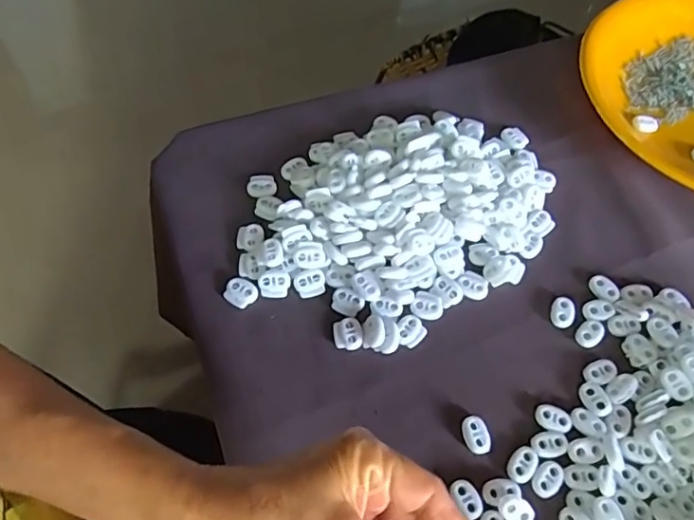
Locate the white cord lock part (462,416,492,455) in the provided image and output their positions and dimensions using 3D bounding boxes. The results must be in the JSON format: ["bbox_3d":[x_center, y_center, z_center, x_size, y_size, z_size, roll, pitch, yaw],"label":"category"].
[{"bbox_3d":[0.081,0.109,0.347,0.016,0.004,0.022,-13,63,-9],"label":"white cord lock part"}]

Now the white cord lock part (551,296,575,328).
[{"bbox_3d":[0.150,0.036,0.388,0.016,0.004,0.023,21,63,9],"label":"white cord lock part"}]

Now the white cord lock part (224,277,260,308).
[{"bbox_3d":[-0.073,0.022,0.387,0.021,0.005,0.020,29,64,13],"label":"white cord lock part"}]

